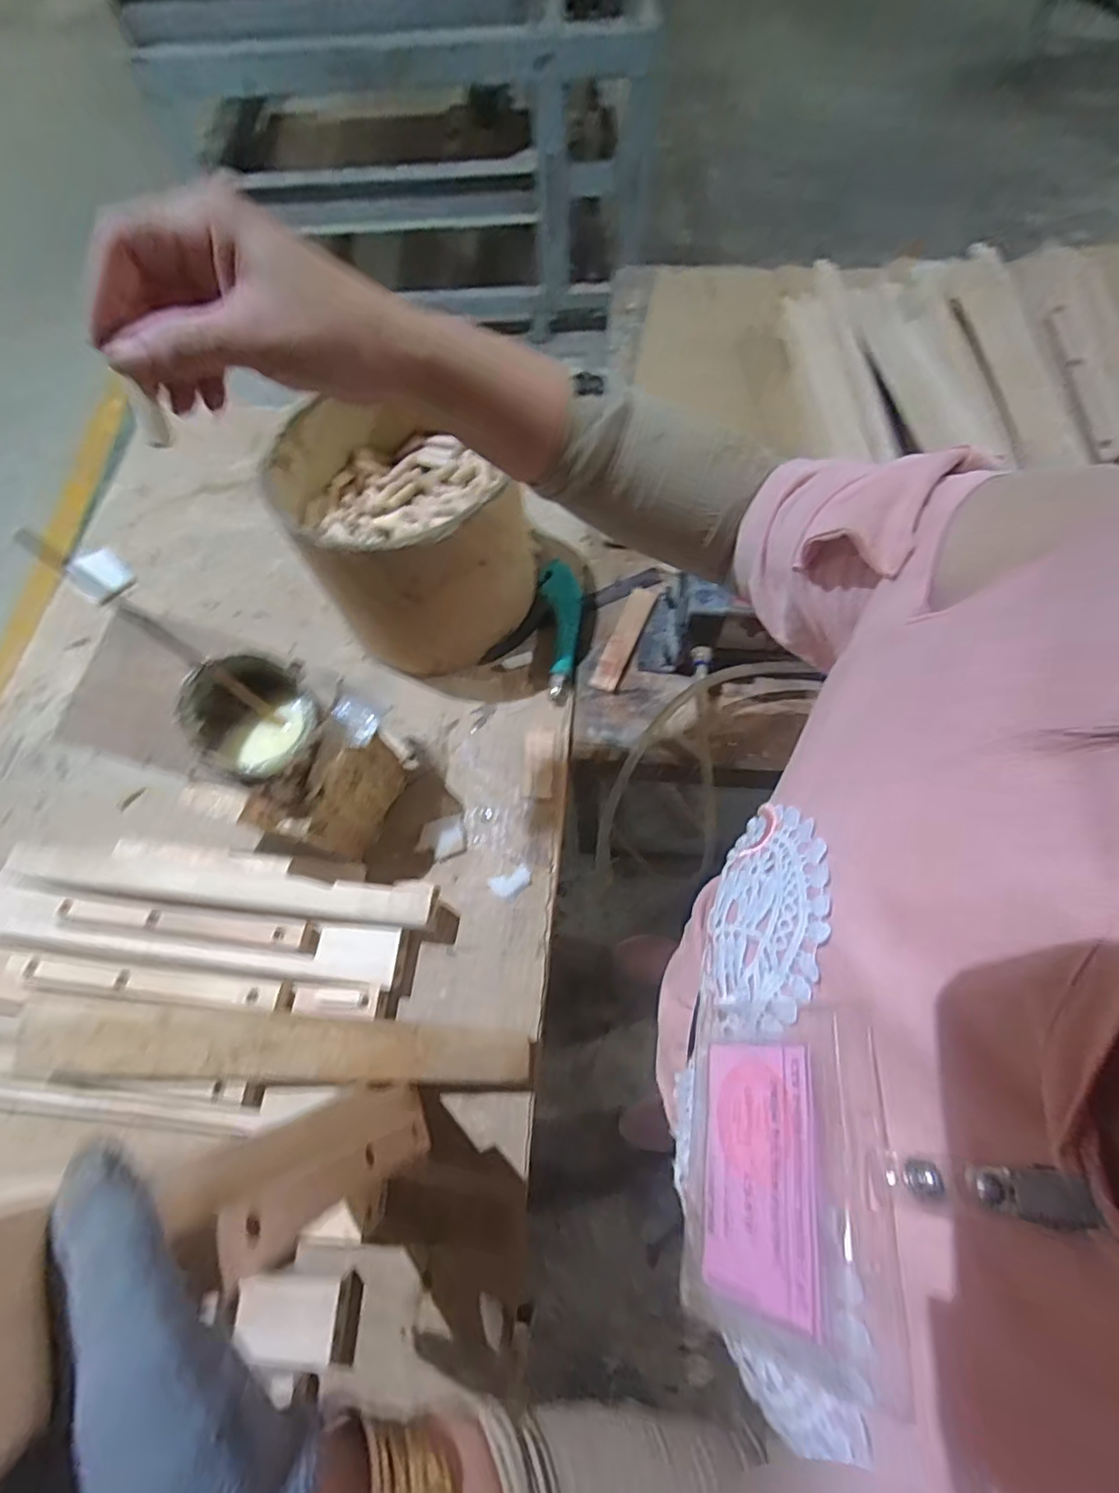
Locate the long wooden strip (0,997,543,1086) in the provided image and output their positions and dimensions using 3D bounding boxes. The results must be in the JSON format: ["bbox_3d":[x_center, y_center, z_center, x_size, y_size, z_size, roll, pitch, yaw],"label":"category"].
[{"bbox_3d":[-0.205,0.218,0.446,0.361,0.014,0.046,4,79,-4],"label":"long wooden strip"}]

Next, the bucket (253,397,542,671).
[{"bbox_3d":[-0.134,-0.190,0.572,0.203,0.186,0.186,14,69,9],"label":"bucket"}]

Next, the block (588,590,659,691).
[{"bbox_3d":[0.066,-0.111,0.623,0.027,0.007,0.122,22,70,11],"label":"block"}]

